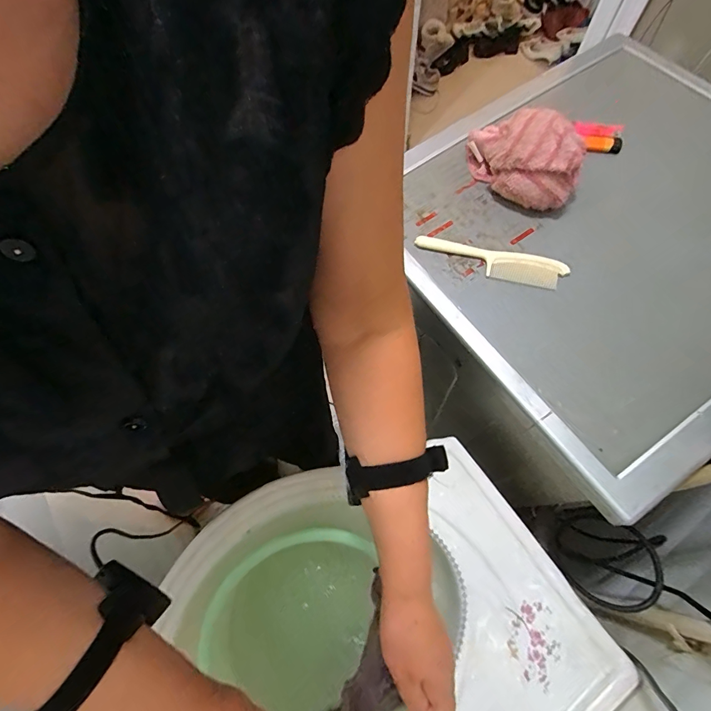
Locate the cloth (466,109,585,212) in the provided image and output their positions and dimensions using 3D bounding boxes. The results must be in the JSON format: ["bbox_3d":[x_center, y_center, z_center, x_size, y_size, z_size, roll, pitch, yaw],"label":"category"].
[{"bbox_3d":[0.231,-0.277,0.547,0.084,0.093,0.168,-32,69,-12],"label":"cloth"}]

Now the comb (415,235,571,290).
[{"bbox_3d":[0.178,-0.127,0.526,0.197,0.014,0.039,15,67,8],"label":"comb"}]

